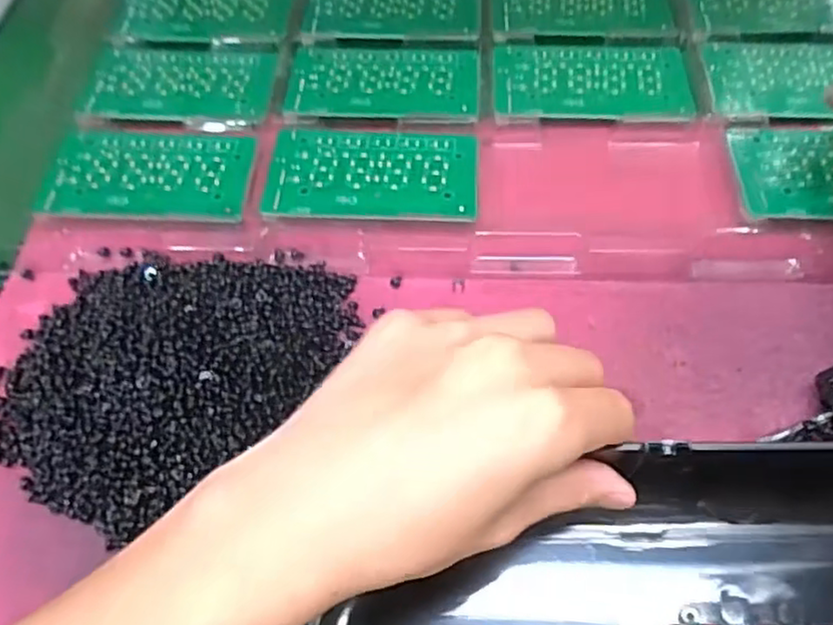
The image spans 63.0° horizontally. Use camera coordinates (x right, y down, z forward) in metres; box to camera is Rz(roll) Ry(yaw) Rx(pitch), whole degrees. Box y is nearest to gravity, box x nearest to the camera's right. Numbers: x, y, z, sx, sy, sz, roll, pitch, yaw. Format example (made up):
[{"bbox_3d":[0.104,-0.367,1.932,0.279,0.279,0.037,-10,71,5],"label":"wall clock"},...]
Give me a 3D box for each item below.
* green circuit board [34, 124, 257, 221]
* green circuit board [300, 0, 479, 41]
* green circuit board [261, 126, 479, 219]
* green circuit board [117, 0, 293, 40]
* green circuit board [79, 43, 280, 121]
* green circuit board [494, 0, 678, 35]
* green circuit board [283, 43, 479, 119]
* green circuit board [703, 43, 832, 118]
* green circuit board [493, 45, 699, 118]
[{"bbox_3d":[-0.136,-0.071,0.349,0.100,0.004,0.058,3,59,1],"label":"green circuit board"},{"bbox_3d":[-0.015,-0.186,0.415,0.103,0.005,0.060,2,61,5],"label":"green circuit board"},{"bbox_3d":[-0.022,-0.071,0.345,0.104,0.005,0.057,2,61,5],"label":"green circuit board"},{"bbox_3d":[-0.128,-0.187,0.418,0.101,0.004,0.057,3,61,6],"label":"green circuit board"},{"bbox_3d":[-0.132,-0.129,0.385,0.101,0.004,0.059,3,57,1],"label":"green circuit board"},{"bbox_3d":[0.100,-0.188,0.412,0.105,0.005,0.059,-2,60,3],"label":"green circuit board"},{"bbox_3d":[-0.018,-0.130,0.380,0.104,0.005,0.059,2,61,5],"label":"green circuit board"},{"bbox_3d":[0.213,-0.127,0.368,0.105,0.004,0.059,0,61,4],"label":"green circuit board"},{"bbox_3d":[0.097,-0.129,0.376,0.106,0.005,0.057,-1,61,4],"label":"green circuit board"}]

